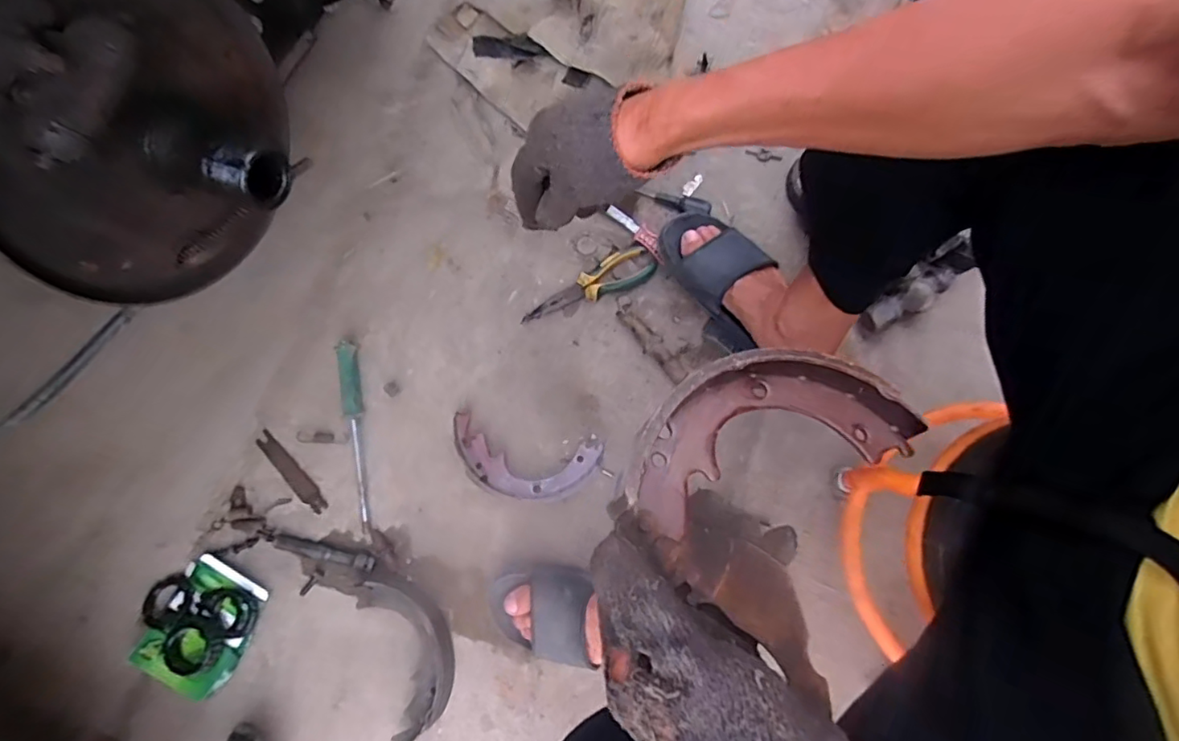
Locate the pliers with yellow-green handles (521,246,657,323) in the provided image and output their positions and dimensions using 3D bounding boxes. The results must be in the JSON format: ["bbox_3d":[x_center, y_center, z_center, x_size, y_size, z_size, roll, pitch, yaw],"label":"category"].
[{"bbox_3d":[-0.003,-0.115,0.792,0.194,0.015,0.052,-26,80,-4],"label":"pliers with yellow-green handles"}]

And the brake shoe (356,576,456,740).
[{"bbox_3d":[-0.220,0.349,0.703,0.093,0.043,0.191,-20,79,-3],"label":"brake shoe"}]

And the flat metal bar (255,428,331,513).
[{"bbox_3d":[-0.398,0.137,0.759,0.025,0.004,0.131,-40,84,-7],"label":"flat metal bar"}]

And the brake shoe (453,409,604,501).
[{"bbox_3d":[-0.087,0.117,0.739,0.195,0.036,0.094,11,79,3],"label":"brake shoe"}]

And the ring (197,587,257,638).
[{"bbox_3d":[-0.456,0.305,0.715,0.069,0.010,0.054,17,80,4],"label":"ring"}]

